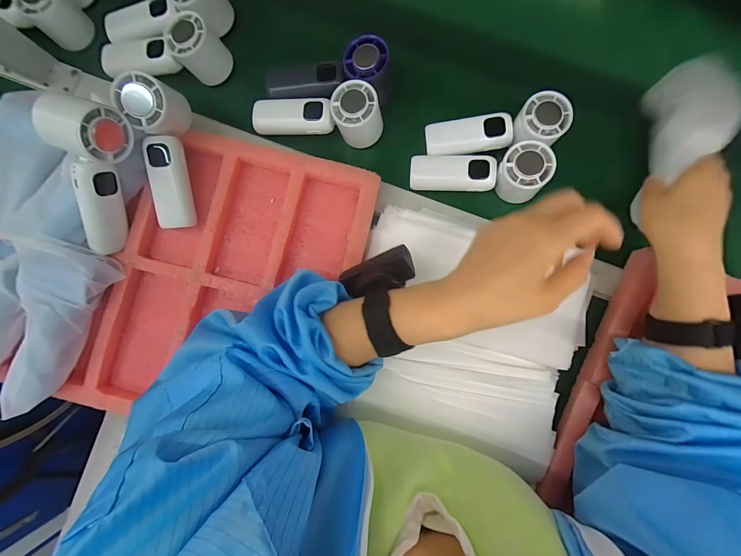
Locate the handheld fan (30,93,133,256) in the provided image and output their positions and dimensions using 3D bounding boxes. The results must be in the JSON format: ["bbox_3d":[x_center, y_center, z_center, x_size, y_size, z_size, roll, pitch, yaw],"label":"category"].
[{"bbox_3d":[-0.291,-0.102,0.349,0.063,0.044,0.153,14,119,0],"label":"handheld fan"}]

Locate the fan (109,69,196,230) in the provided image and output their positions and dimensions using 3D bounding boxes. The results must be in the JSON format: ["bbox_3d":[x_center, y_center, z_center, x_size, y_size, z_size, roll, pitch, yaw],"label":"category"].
[{"bbox_3d":[-0.232,-0.137,0.375,0.046,0.059,0.157,-2,108,0],"label":"fan"}]

